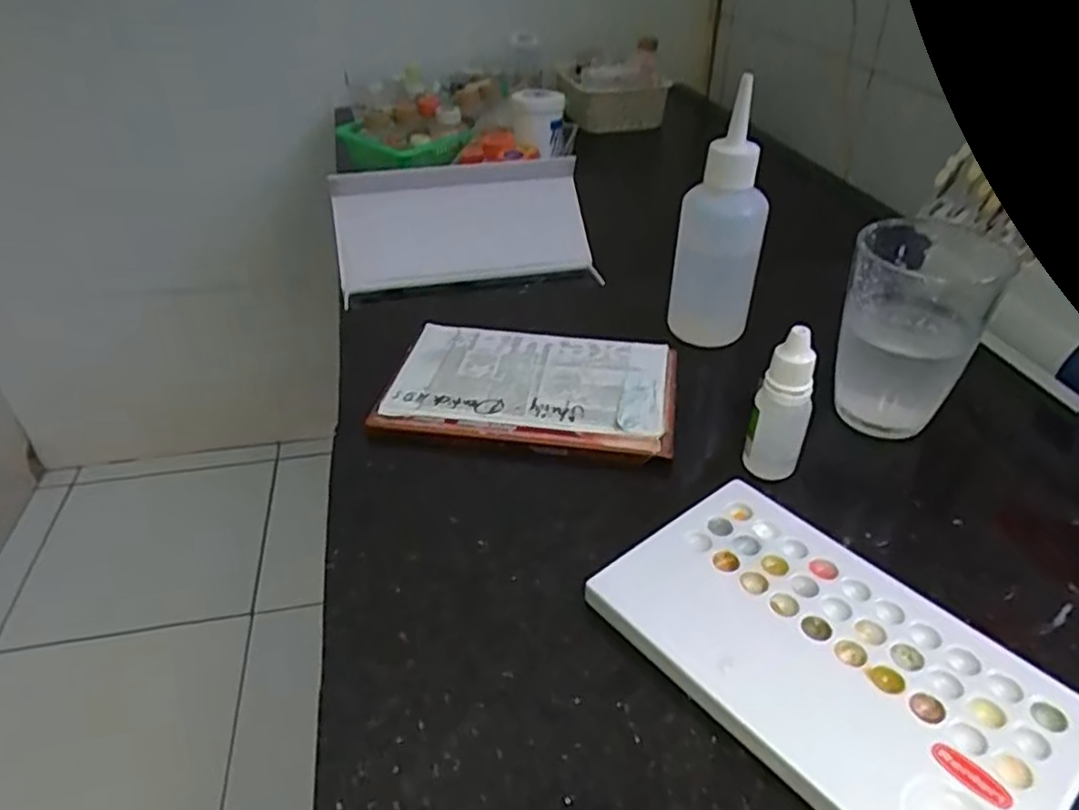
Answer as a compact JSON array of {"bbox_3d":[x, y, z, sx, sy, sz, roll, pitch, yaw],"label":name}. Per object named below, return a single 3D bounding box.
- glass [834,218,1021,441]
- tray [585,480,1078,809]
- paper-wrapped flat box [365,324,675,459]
[{"bbox_3d":[0.182,-0.038,0.352,0.065,0.091,0.061,14,41,19],"label":"glass"},{"bbox_3d":[0.103,0.090,0.257,0.095,0.009,0.150,-29,46,-30],"label":"tray"},{"bbox_3d":[-0.004,-0.011,0.385,0.148,0.014,0.086,5,39,9],"label":"paper-wrapped flat box"}]

